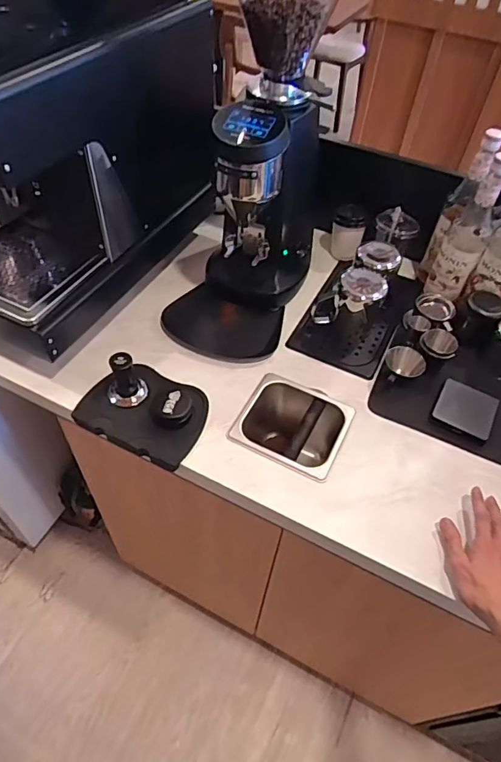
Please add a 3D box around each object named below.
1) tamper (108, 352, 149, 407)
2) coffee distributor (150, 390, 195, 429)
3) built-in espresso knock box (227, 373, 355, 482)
[{"bbox_3d":[-0.205,-0.011,0.777,0.063,0.084,0.051,-28,58,-24],"label":"tamper"},{"bbox_3d":[-0.126,0.049,0.768,0.068,0.033,0.060,-1,51,-5],"label":"coffee distributor"},{"bbox_3d":[0.067,0.110,0.848,0.171,0.142,0.160,23,53,14],"label":"built-in espresso knock box"}]

